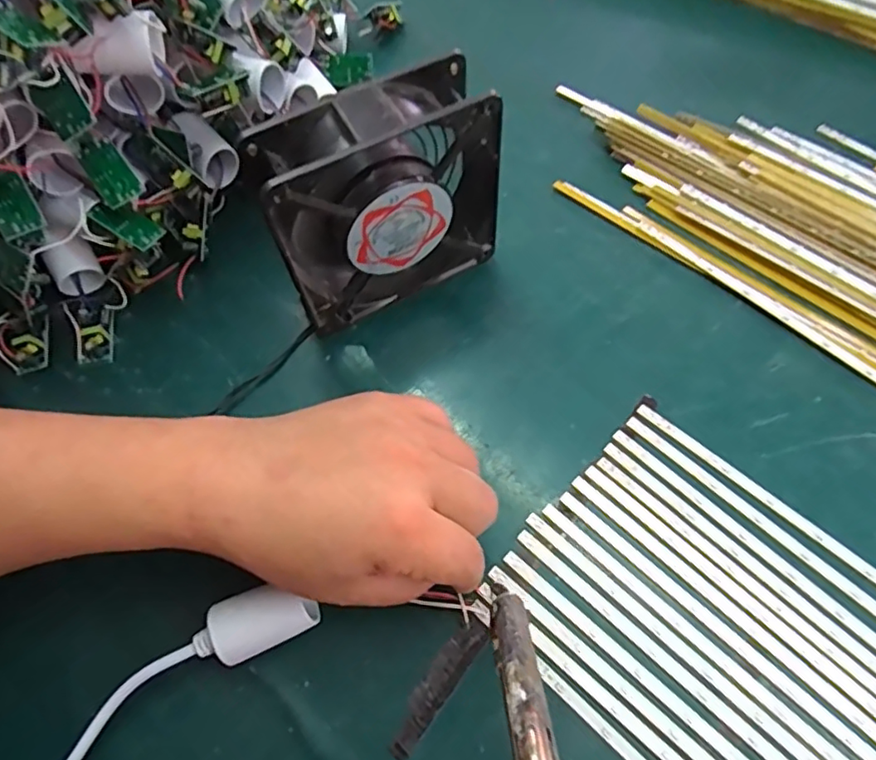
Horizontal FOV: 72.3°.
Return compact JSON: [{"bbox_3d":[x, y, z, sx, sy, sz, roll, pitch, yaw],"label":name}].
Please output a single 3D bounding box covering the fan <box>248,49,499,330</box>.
[{"bbox_3d":[-0.030,-0.092,0.322,0.126,0.121,0.040,-27,64,-11],"label":"fan"}]

